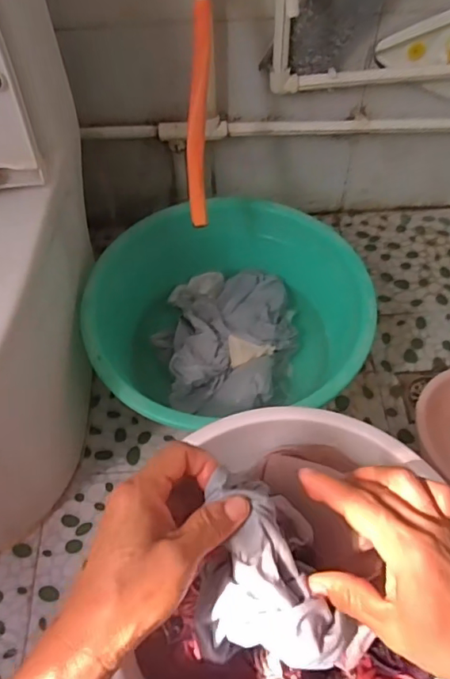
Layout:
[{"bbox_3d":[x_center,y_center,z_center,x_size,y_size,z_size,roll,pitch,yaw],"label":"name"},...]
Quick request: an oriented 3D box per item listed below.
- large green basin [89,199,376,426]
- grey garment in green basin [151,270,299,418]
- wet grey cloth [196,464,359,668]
[{"bbox_3d":[-0.001,-0.055,0.927,0.452,0.186,0.437,-1,55,1],"label":"large green basin"},{"bbox_3d":[0.003,-0.005,0.962,0.254,0.048,0.322,-1,55,1],"label":"grey garment in green basin"},{"bbox_3d":[0.033,0.156,0.342,0.098,0.078,0.100,3,60,2],"label":"wet grey cloth"}]

